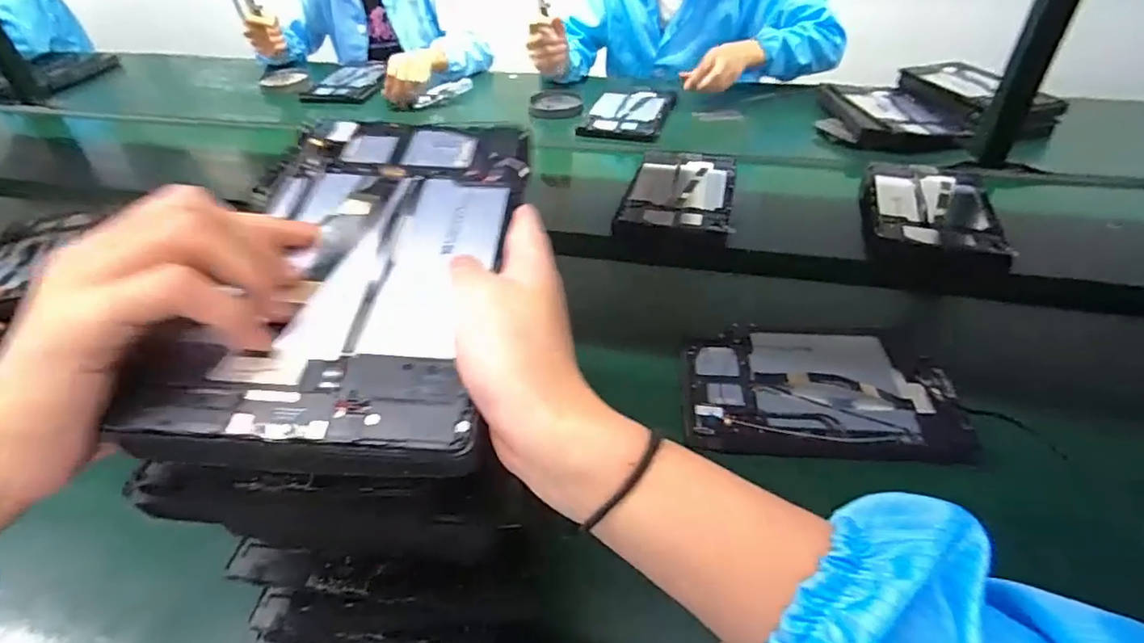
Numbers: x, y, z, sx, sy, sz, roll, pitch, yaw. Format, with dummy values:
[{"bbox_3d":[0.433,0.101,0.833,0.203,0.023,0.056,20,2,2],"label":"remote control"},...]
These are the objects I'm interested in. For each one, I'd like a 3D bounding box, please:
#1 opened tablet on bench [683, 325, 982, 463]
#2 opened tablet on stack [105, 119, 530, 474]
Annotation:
[{"bbox_3d":[0.229,0.060,0.536,0.237,0.019,0.160,4,42,7],"label":"opened tablet on bench"},{"bbox_3d":[-0.108,-0.038,0.298,0.149,0.013,0.252,-1,48,2],"label":"opened tablet on stack"}]

